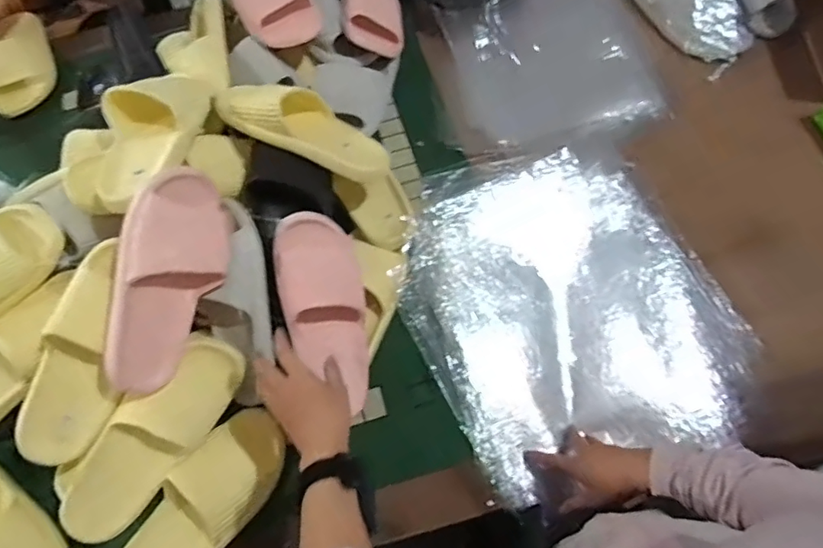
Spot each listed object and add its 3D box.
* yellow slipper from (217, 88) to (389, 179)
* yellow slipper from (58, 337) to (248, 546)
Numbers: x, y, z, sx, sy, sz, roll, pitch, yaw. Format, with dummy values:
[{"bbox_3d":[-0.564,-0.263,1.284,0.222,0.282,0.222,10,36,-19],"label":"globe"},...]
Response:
[{"bbox_3d":[-0.147,-0.206,0.761,0.248,0.071,0.095,23,68,-8],"label":"yellow slipper"},{"bbox_3d":[-0.316,0.202,0.677,0.089,0.085,0.255,37,73,16],"label":"yellow slipper"}]

